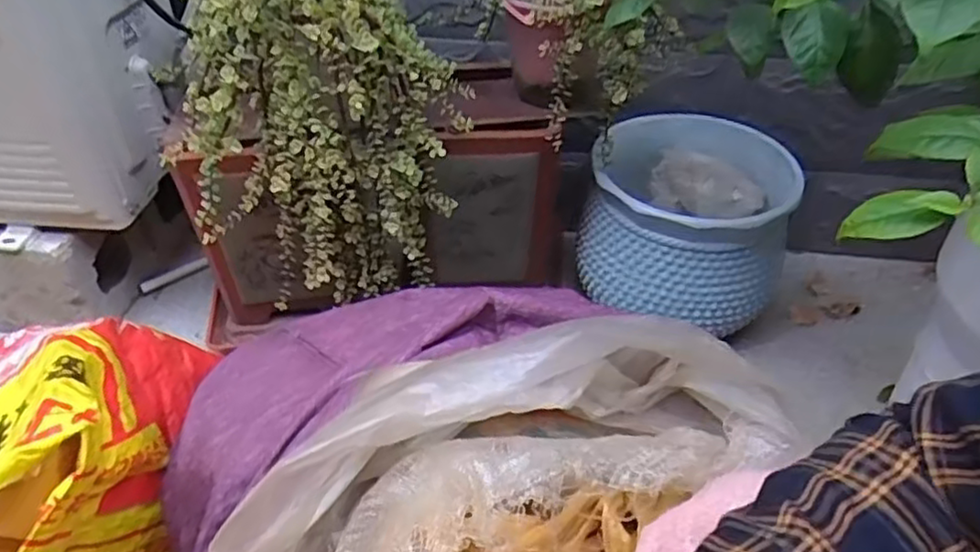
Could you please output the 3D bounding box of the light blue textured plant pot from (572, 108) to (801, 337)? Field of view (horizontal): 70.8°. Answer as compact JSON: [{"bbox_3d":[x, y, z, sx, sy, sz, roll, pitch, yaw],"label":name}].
[{"bbox_3d":[0.317,-0.095,1.128,0.309,0.207,0.314,13,42,14],"label":"light blue textured plant pot"}]

